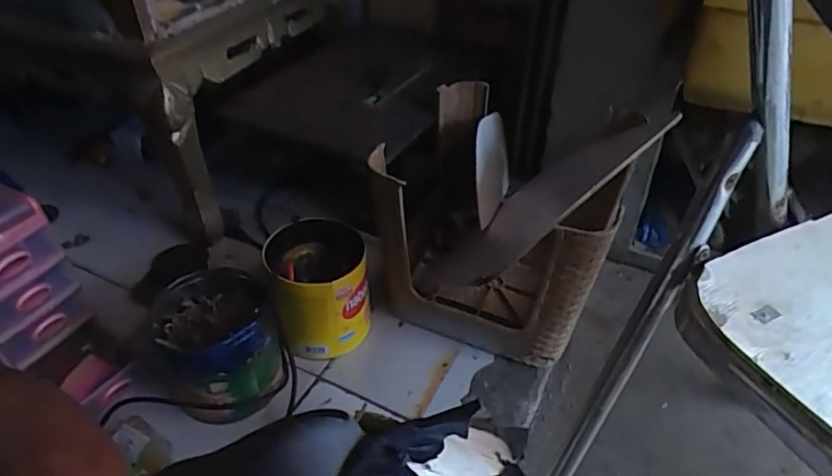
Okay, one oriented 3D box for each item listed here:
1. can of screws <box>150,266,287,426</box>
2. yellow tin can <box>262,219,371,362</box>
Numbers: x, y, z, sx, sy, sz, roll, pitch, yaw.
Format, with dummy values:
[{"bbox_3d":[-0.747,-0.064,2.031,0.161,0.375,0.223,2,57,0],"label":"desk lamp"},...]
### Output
[{"bbox_3d":[-0.271,0.144,0.780,0.152,0.142,0.160,0,39,0],"label":"can of screws"},{"bbox_3d":[-0.145,0.078,0.850,0.134,0.161,0.139,0,39,0],"label":"yellow tin can"}]

